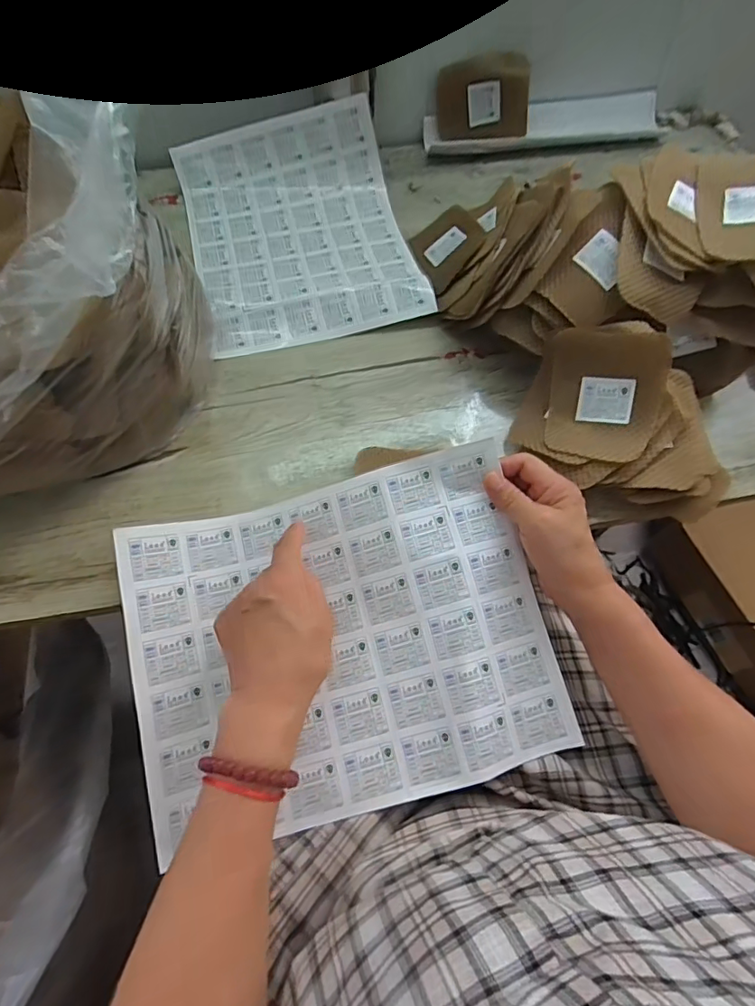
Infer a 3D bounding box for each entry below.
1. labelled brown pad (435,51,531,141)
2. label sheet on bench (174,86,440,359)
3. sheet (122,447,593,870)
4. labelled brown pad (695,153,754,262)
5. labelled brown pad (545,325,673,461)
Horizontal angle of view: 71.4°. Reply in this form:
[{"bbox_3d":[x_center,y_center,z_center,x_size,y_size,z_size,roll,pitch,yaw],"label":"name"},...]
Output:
[{"bbox_3d":[0.138,-0.531,0.691,0.117,0.088,0.013,-1,43,3],"label":"labelled brown pad"},{"bbox_3d":[-0.095,-0.329,0.611,0.250,0.062,0.313,-13,64,-7],"label":"label sheet on bench"},{"bbox_3d":[-0.027,0.103,0.412,0.315,0.077,0.245,-10,64,-6],"label":"sheet"},{"bbox_3d":[0.348,-0.276,0.488,0.093,0.014,0.119,6,75,13],"label":"labelled brown pad"},{"bbox_3d":[0.200,-0.098,0.466,0.096,0.030,0.114,8,97,26],"label":"labelled brown pad"}]

